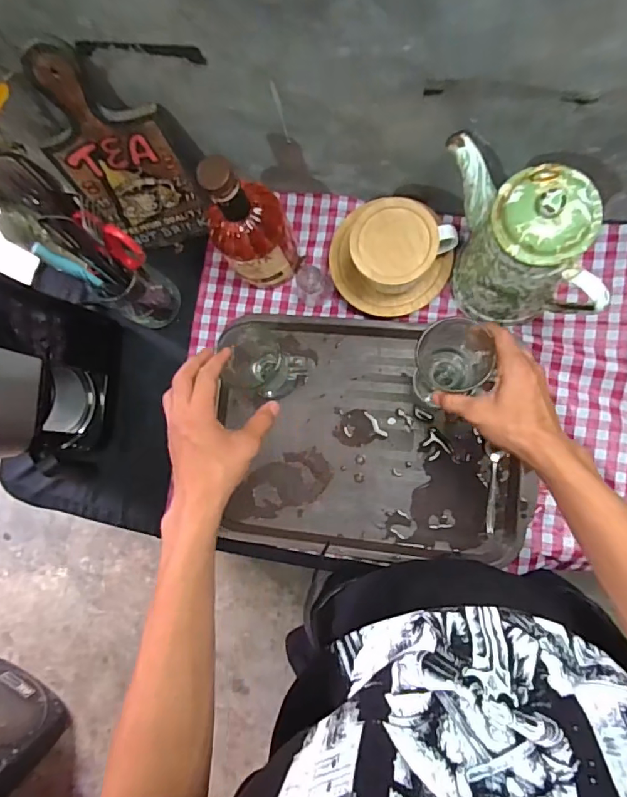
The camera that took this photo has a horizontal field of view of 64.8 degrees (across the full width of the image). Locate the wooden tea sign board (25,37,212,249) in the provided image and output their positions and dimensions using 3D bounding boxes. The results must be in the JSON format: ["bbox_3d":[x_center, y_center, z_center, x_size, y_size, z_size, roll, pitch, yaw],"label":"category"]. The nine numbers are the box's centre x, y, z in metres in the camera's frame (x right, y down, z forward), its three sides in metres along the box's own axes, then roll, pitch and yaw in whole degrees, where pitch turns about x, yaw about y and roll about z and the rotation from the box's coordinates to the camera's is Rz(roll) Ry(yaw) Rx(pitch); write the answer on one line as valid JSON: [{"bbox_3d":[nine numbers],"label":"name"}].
[{"bbox_3d":[-0.224,-0.275,0.582,0.133,0.274,0.009,-15,67,8],"label":"wooden tea sign board"}]

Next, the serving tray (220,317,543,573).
[{"bbox_3d":[0.073,0.050,0.651,0.392,0.025,0.305,3,86,8],"label":"serving tray"}]

